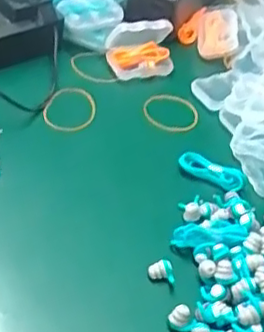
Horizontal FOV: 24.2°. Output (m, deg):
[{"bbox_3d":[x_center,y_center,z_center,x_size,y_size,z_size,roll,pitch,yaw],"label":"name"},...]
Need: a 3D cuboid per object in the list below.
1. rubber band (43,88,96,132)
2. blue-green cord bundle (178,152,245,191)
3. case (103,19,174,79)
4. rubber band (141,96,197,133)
[{"bbox_3d":[-0.048,-0.046,0.491,0.039,0.005,0.054,14,44,0],"label":"rubber band"},{"bbox_3d":[0.059,0.002,0.454,0.049,0.008,0.015,23,45,10],"label":"blue-green cord bundle"},{"bbox_3d":[0.008,-0.100,0.527,0.056,0.035,0.031,0,45,-14],"label":"case"},{"bbox_3d":[0.032,-0.044,0.508,0.045,0.004,0.048,8,42,-7],"label":"rubber band"}]

